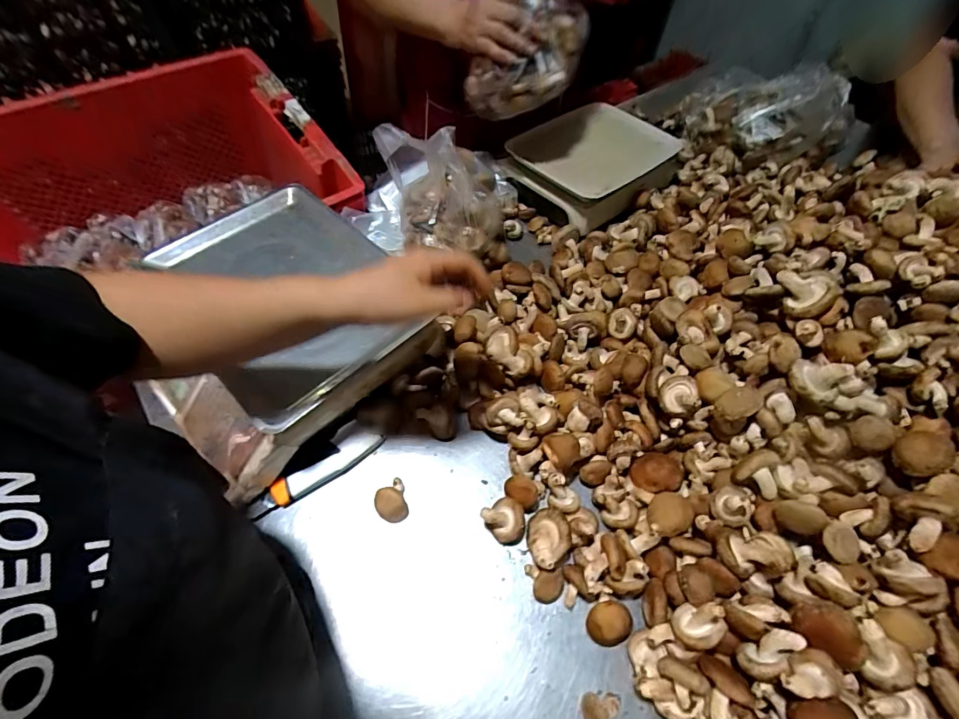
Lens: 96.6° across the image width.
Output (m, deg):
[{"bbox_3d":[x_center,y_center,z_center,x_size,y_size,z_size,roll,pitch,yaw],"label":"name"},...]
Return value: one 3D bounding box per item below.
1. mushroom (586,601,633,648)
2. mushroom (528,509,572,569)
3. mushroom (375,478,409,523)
[{"bbox_3d":[0.128,0.263,0.425,0.041,0.028,0.036,-4,57,-5],"label":"mushroom"},{"bbox_3d":[0.072,0.186,0.448,0.043,0.027,0.057,-4,57,-5],"label":"mushroom"},{"bbox_3d":[-0.100,0.161,0.483,0.034,0.036,0.044,-13,58,-11],"label":"mushroom"}]

